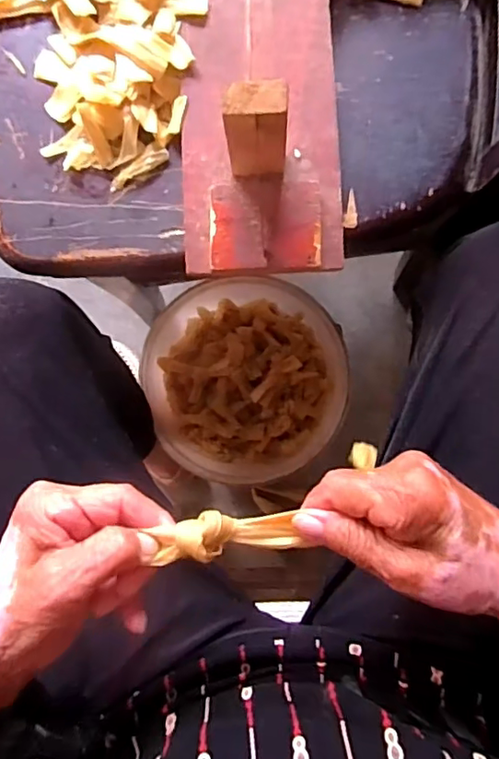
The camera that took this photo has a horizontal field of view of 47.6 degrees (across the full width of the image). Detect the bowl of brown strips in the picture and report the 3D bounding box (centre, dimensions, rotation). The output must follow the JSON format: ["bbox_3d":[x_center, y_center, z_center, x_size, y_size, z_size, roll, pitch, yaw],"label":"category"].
[{"bbox_3d":[-0.006,0.000,0.698,0.238,0.102,0.238,-19,87,2],"label":"bowl of brown strips"}]

